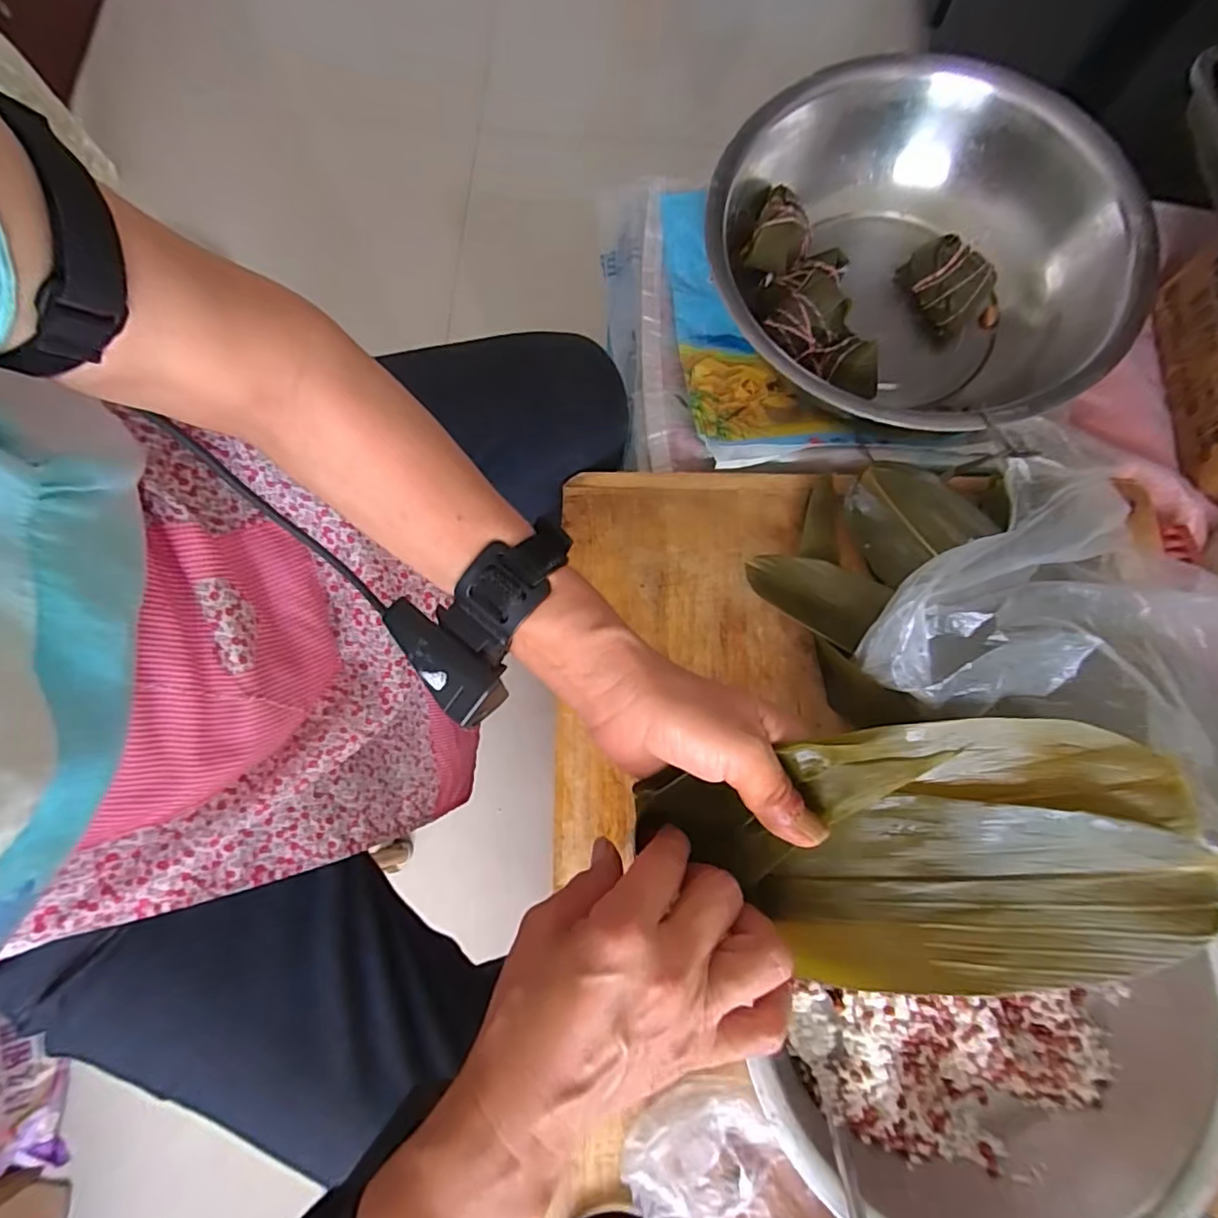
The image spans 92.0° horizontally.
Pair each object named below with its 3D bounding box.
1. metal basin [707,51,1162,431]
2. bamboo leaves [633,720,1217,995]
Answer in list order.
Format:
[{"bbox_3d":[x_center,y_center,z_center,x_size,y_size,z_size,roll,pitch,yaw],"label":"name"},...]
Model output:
[{"bbox_3d":[0.280,-0.330,0.547,0.364,0.134,0.364,0,77,-1],"label":"metal basin"},{"bbox_3d":[0.122,0.110,0.263,0.215,0.018,0.106,-16,81,28],"label":"bamboo leaves"}]

